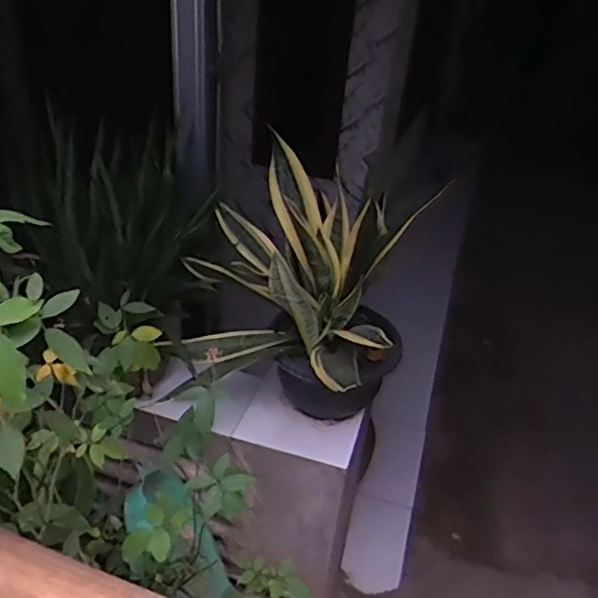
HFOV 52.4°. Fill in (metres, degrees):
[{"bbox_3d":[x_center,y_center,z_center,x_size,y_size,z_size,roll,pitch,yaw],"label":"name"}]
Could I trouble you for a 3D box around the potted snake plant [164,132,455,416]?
[{"bbox_3d":[0.008,0.016,1.168,0.367,0.458,0.387,19,35,18],"label":"potted snake plant"}]

